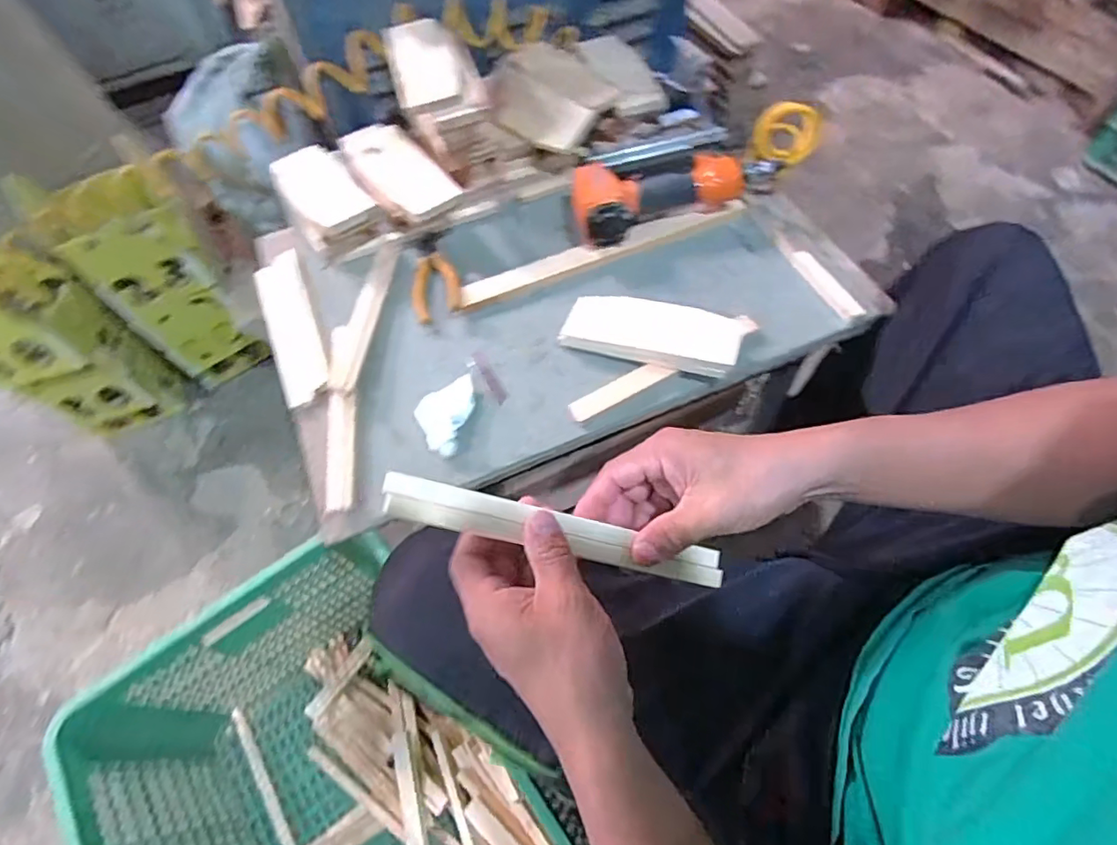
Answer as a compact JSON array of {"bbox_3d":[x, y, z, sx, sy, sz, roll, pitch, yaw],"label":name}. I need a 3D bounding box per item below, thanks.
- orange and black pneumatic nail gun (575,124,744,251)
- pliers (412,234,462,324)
[{"bbox_3d":[0.123,-0.316,0.714,0.246,0.064,0.155,-18,63,-8],"label":"orange and black pneumatic nail gun"},{"bbox_3d":[-0.153,-0.187,0.697,0.059,0.026,0.151,-8,62,-3],"label":"pliers"}]

